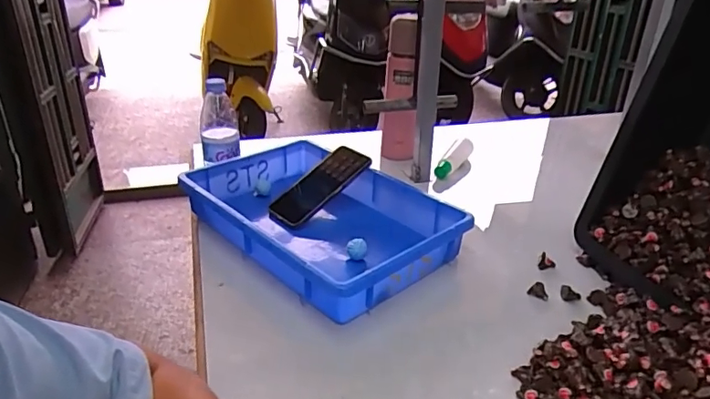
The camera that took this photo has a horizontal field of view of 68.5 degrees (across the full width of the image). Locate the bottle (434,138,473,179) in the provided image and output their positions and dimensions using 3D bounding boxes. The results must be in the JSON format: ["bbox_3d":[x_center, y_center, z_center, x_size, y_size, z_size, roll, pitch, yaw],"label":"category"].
[{"bbox_3d":[0.182,-0.072,0.957,0.033,0.041,0.120,15,30,25],"label":"bottle"}]

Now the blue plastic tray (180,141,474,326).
[{"bbox_3d":[-0.051,0.025,0.741,0.363,0.078,0.247,25,35,38],"label":"blue plastic tray"}]

